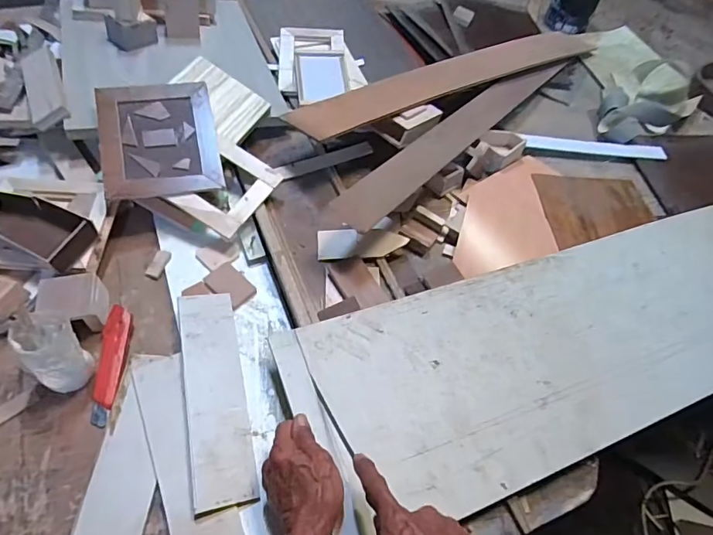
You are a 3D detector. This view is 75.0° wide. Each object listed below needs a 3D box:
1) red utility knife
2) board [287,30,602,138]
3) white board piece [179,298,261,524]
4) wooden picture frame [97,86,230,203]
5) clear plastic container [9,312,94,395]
[{"bbox_3d":[-0.302,0.118,0.574,0.031,0.017,0.150,-3,53,-6],"label":"red utility knife"},{"bbox_3d":[0.215,-0.381,0.907,0.790,0.025,0.118,-27,51,-25],"label":"board"},{"bbox_3d":[-0.167,0.144,0.551,0.066,0.008,0.260,-3,55,-23],"label":"white board piece"},{"bbox_3d":[-0.298,-0.197,0.706,0.162,0.015,0.184,-9,75,-20],"label":"wooden picture frame"},{"bbox_3d":[-0.345,0.097,0.533,0.060,0.087,0.079,-36,63,-27],"label":"clear plastic container"}]

